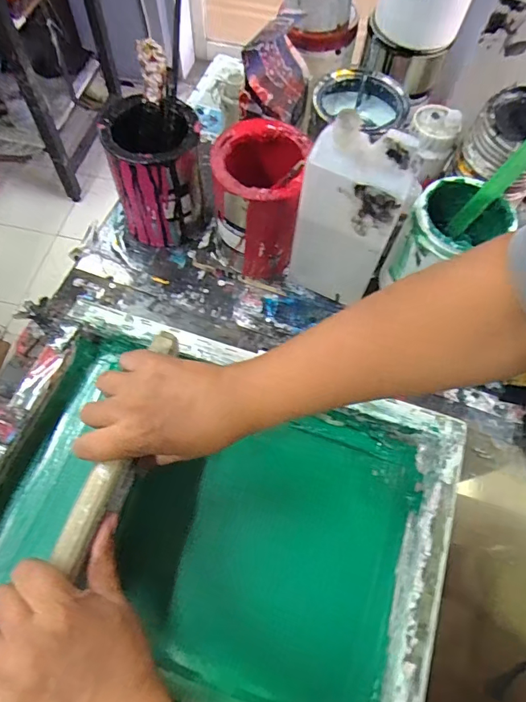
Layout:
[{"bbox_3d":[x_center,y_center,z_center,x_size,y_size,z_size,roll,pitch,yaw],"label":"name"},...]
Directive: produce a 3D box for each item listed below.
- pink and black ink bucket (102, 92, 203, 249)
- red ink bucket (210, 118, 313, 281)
[{"bbox_3d":[-0.126,-0.210,0.551,0.102,0.145,0.096,-5,65,-5],"label":"pink and black ink bucket"},{"bbox_3d":[-0.006,-0.170,0.530,0.098,0.161,0.116,12,65,3],"label":"red ink bucket"}]

